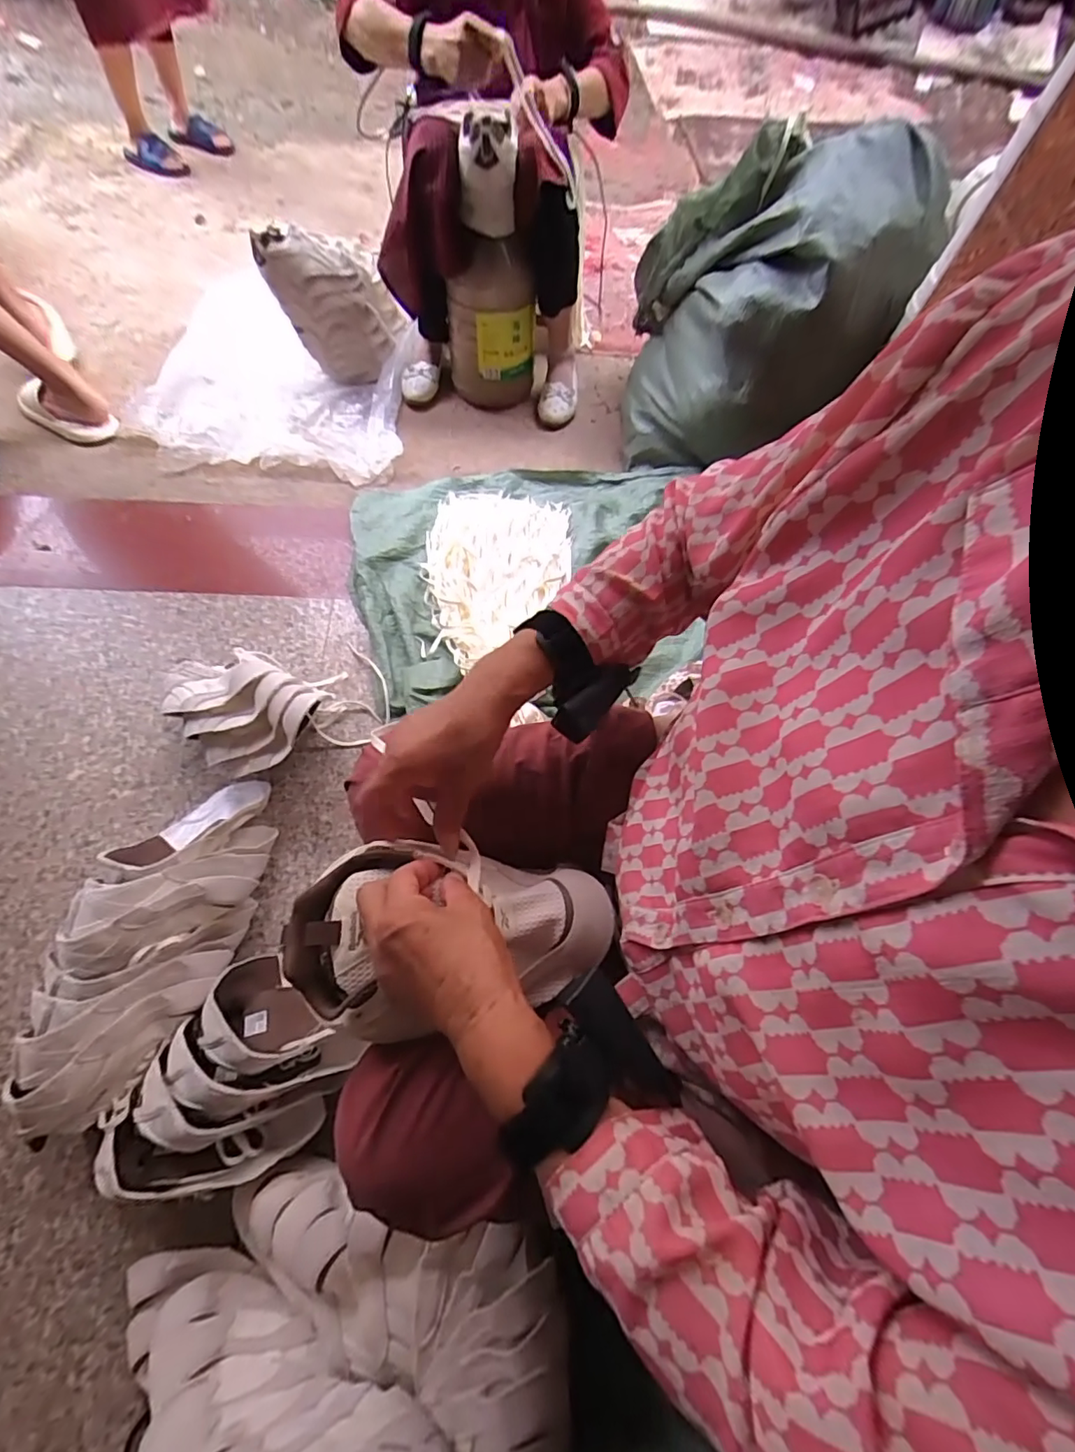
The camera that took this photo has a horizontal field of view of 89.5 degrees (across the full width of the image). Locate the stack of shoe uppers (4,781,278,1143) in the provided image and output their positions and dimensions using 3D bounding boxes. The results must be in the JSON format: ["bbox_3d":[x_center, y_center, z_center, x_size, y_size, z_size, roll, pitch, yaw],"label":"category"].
[{"bbox_3d":[-0.499,0.269,0.724,0.198,0.168,0.439,9,66,1],"label":"stack of shoe uppers"}]

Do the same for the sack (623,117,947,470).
[{"bbox_3d":[0.422,-0.799,1.055,0.415,0.459,0.470,4,68,0],"label":"sack"}]

